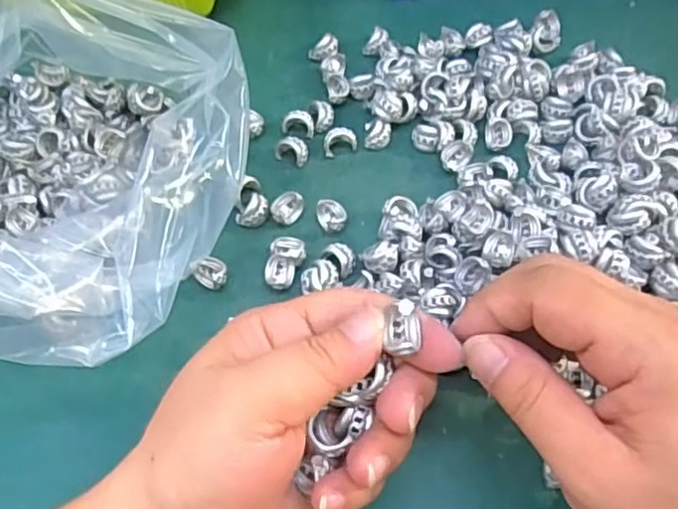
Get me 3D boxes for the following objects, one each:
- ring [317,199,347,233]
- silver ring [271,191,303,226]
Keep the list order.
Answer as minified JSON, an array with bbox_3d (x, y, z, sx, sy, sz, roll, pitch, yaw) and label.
[{"bbox_3d":[-0.003,-0.018,0.329,0.014,0.010,0.018,-9,60,-2],"label":"ring"},{"bbox_3d":[-0.027,-0.024,0.333,0.013,0.009,0.016,22,64,15],"label":"silver ring"}]

